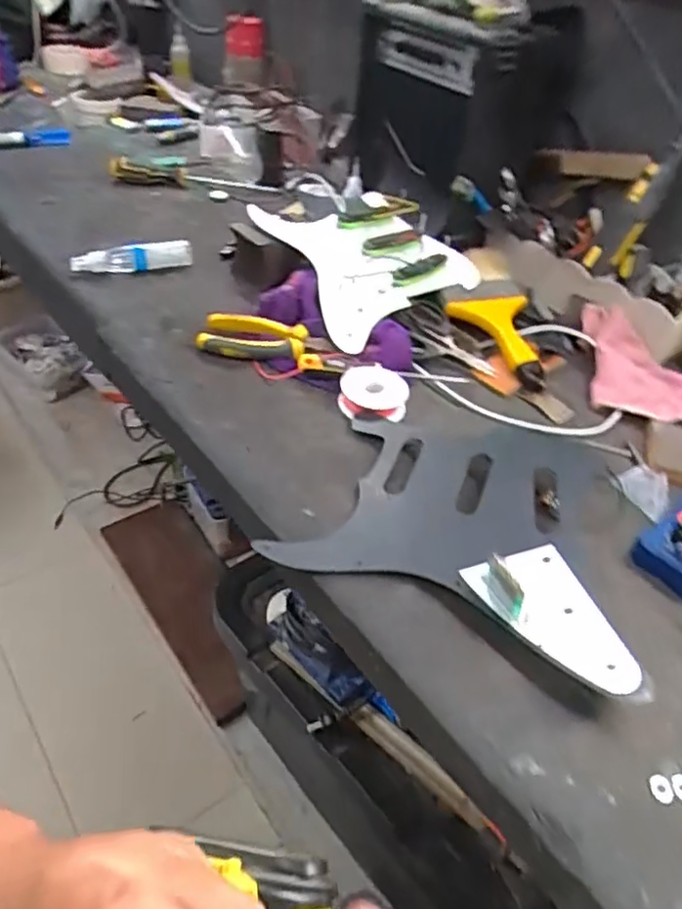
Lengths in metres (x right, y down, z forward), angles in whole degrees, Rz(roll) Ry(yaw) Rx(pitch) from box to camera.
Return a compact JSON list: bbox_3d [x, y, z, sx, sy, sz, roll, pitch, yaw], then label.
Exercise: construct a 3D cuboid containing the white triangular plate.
[{"bbox_3d":[0.138,0.109,0.415,0.066,0.007,0.112,-20,46,-9],"label":"white triangular plate"}]

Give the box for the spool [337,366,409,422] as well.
[{"bbox_3d":[0.030,-0.057,0.590,0.062,0.016,0.062,3,43,-3],"label":"spool"}]

